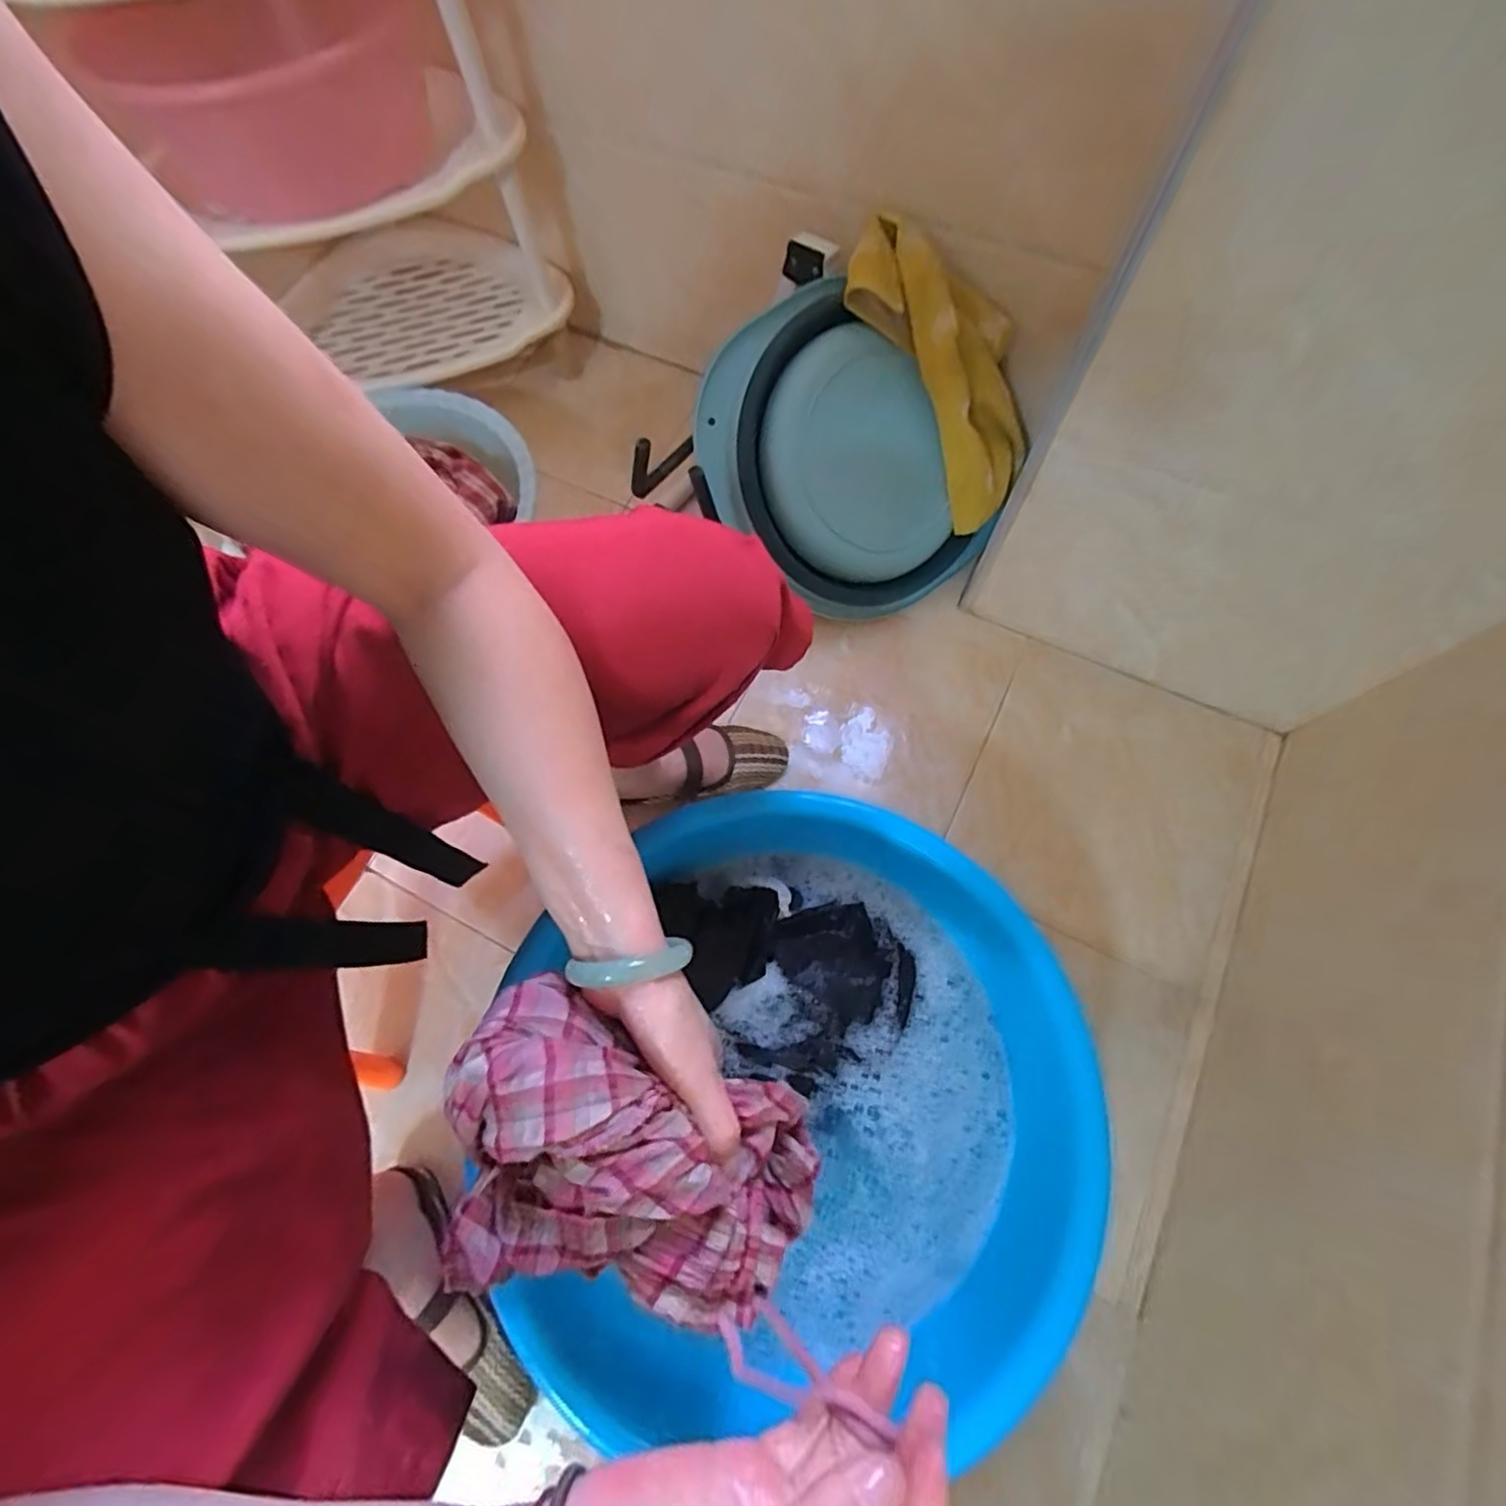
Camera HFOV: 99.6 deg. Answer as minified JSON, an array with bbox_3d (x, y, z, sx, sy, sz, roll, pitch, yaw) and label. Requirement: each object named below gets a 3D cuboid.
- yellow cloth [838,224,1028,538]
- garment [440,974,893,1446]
[{"bbox_3d":[0.230,-0.438,0.732,0.144,0.077,0.330,-46,117,-14],"label":"yellow cloth"},{"bbox_3d":[-0.055,0.221,0.321,0.201,0.118,0.138,19,71,9],"label":"garment"}]

